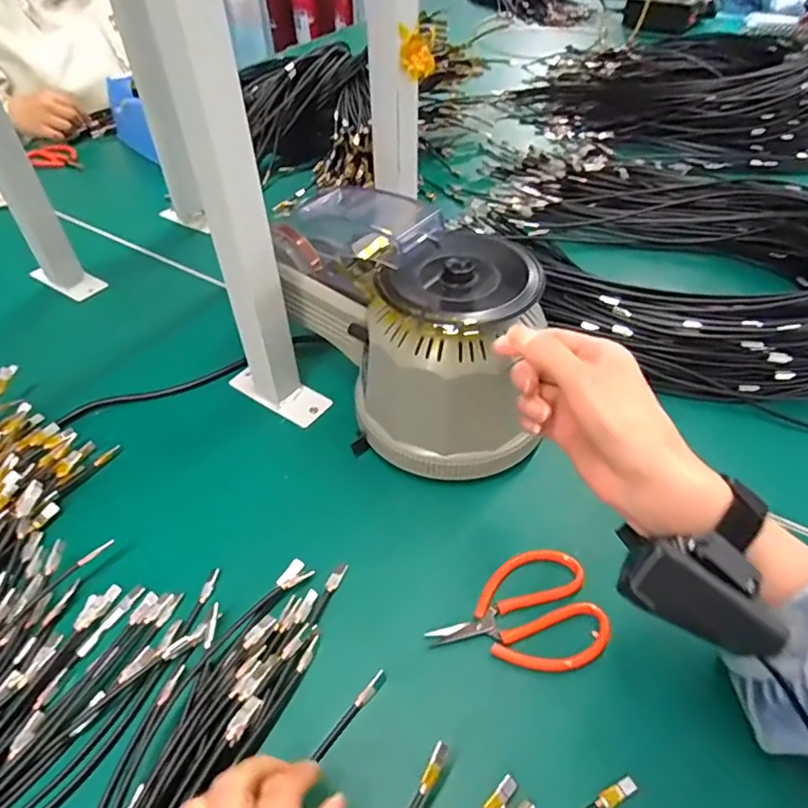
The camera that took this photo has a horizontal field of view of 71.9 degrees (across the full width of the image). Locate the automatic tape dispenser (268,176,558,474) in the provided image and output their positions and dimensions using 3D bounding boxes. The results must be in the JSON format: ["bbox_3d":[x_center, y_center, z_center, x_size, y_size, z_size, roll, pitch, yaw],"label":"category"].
[{"bbox_3d":[0.002,-0.063,0.458,0.144,0.141,0.252,-21,50,-18],"label":"automatic tape dispenser"}]

